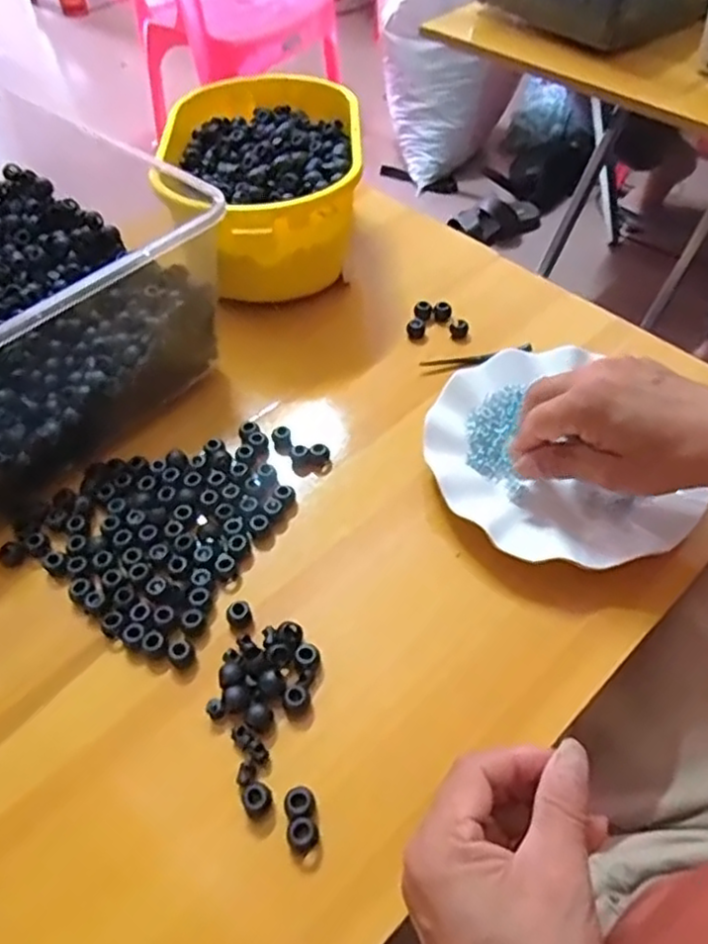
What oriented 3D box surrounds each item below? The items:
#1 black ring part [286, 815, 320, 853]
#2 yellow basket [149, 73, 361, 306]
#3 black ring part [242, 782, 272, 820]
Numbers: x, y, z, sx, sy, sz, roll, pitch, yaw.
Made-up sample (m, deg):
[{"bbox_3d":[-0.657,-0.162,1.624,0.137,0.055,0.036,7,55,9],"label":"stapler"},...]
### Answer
[{"bbox_3d":[-0.025,0.175,0.334,0.015,0.005,0.014,-34,57,-23],"label":"black ring part"},{"bbox_3d":[-0.075,-0.246,0.606,0.162,0.093,0.240,-7,51,-3],"label":"yellow basket"},{"bbox_3d":[-0.048,0.162,0.343,0.014,0.009,0.015,-1,51,1],"label":"black ring part"}]

